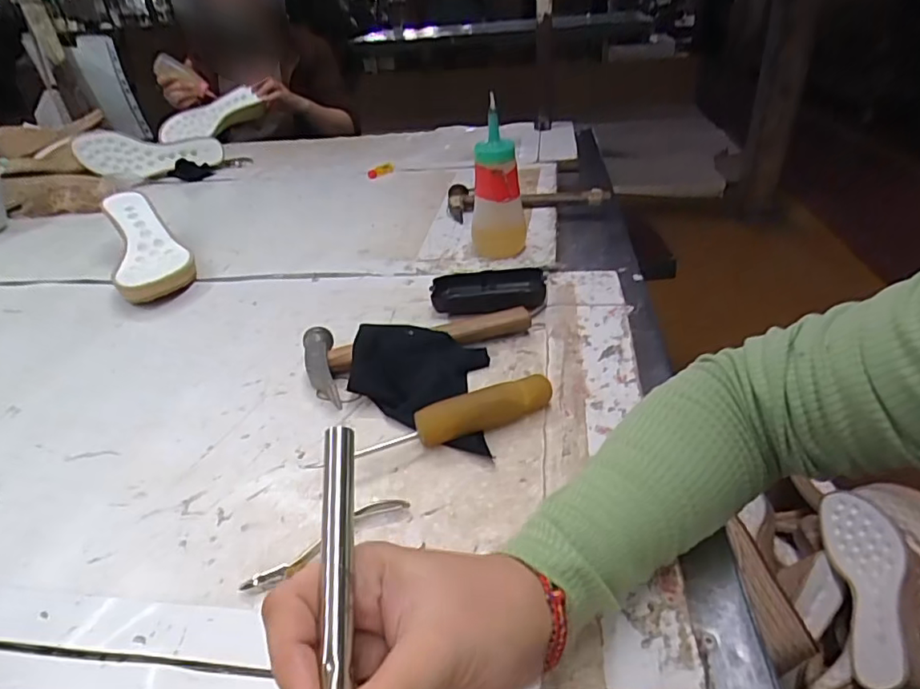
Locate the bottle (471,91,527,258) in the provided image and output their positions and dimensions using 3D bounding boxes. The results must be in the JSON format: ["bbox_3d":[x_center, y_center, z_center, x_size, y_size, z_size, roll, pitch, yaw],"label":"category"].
[{"bbox_3d":[0.044,-0.172,0.640,0.056,0.161,0.056,-2,33,5],"label":"bottle"}]

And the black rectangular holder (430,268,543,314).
[{"bbox_3d":[0.029,-0.054,0.564,0.110,0.027,0.061,-2,33,5],"label":"black rectangular holder"}]

